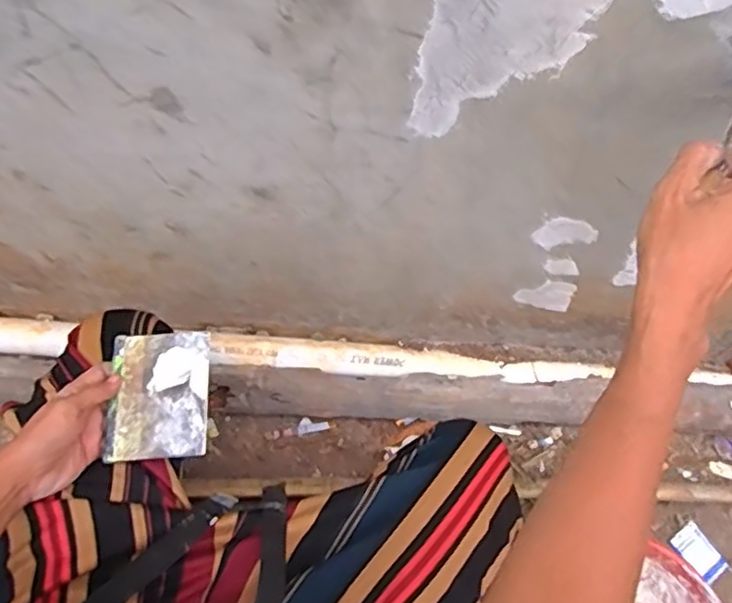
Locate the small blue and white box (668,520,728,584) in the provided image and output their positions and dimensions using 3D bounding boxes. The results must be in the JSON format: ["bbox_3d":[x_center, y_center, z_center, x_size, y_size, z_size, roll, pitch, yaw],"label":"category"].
[{"bbox_3d":[0.422,0.317,0.821,0.045,0.008,0.066,-34,70,-16],"label":"small blue and white box"}]

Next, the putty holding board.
[{"bbox_3d":[-0.189,0.084,0.593,0.088,0.008,0.118,-5,66,0],"label":"putty holding board"}]

